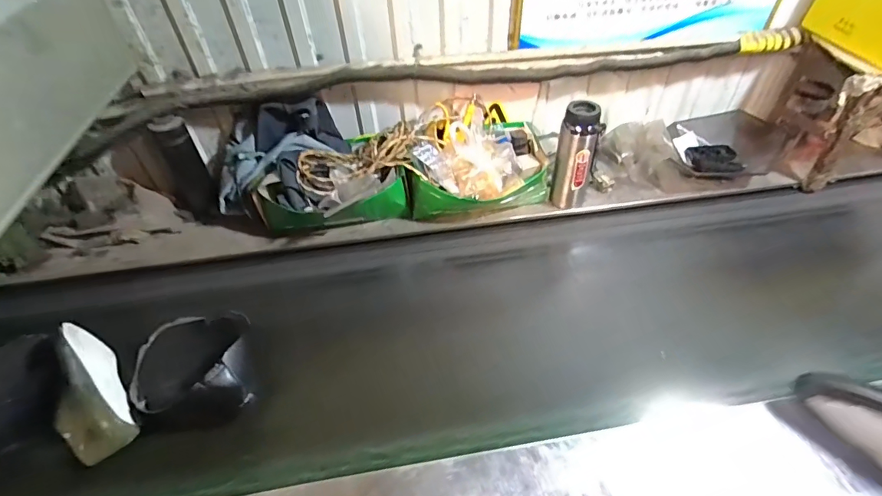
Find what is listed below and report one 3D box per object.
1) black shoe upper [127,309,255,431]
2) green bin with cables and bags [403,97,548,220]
[{"bbox_3d":[-0.407,0.196,0.713,0.259,0.085,0.184,6,43,36],"label":"black shoe upper"},{"bbox_3d":[0.075,-0.200,0.944,0.314,0.192,0.244,-6,46,-4],"label":"green bin with cables and bags"}]

